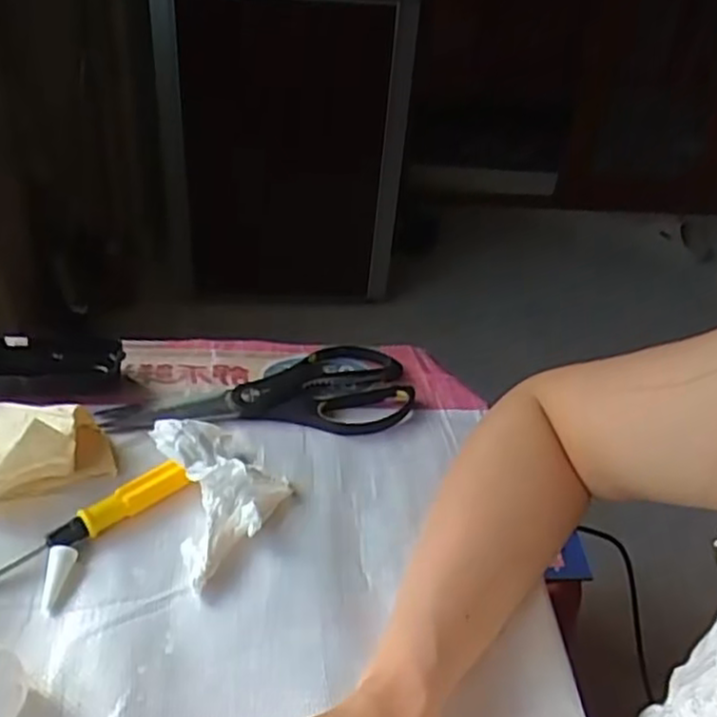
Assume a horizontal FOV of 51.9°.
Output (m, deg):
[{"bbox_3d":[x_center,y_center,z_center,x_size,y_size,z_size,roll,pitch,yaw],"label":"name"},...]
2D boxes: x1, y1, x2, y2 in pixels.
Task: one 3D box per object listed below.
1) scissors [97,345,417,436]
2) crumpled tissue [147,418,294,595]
[{"bbox_3d":[-0.070,0.023,0.547,0.217,0.011,0.091,0,37,-8],"label":"scissors"},{"bbox_3d":[-0.080,0.080,0.454,0.072,0.034,0.107,-12,41,-22],"label":"crumpled tissue"}]

